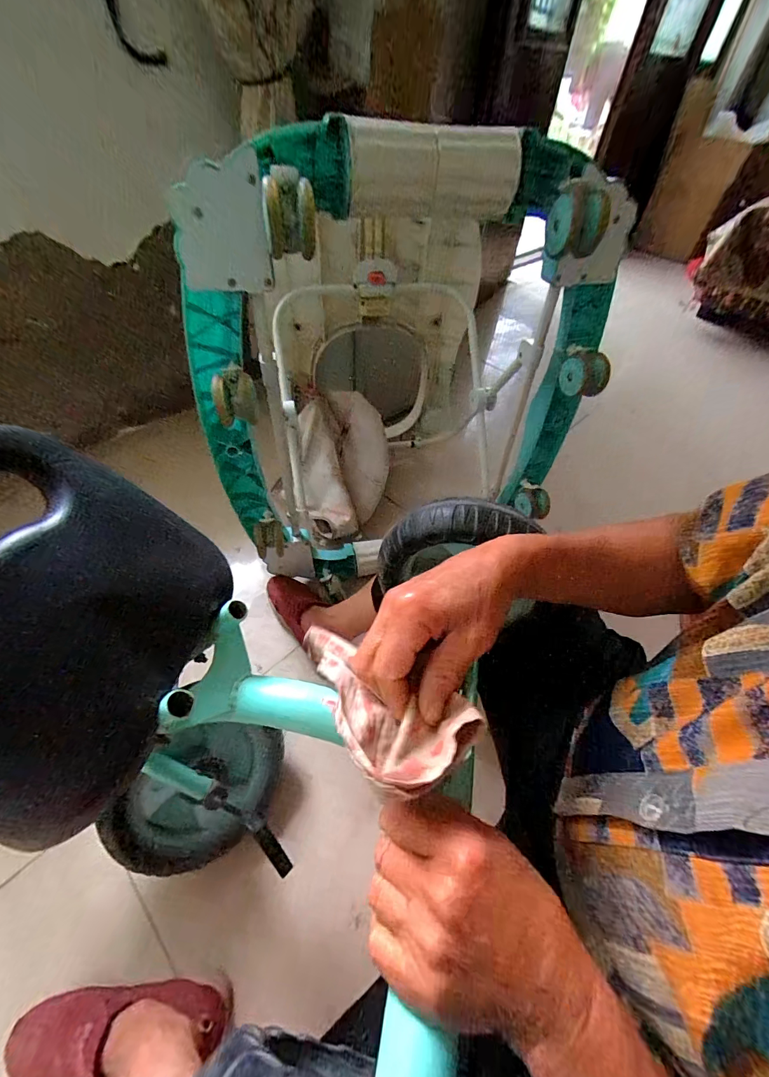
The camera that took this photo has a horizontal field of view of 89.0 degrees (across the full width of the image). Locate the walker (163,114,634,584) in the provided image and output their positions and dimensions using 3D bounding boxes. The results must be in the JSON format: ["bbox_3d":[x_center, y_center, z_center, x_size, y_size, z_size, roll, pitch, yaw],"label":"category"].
[{"bbox_3d":[0.007,-0.276,0.727,0.613,0.676,0.435,-10,53,-12],"label":"walker"}]

